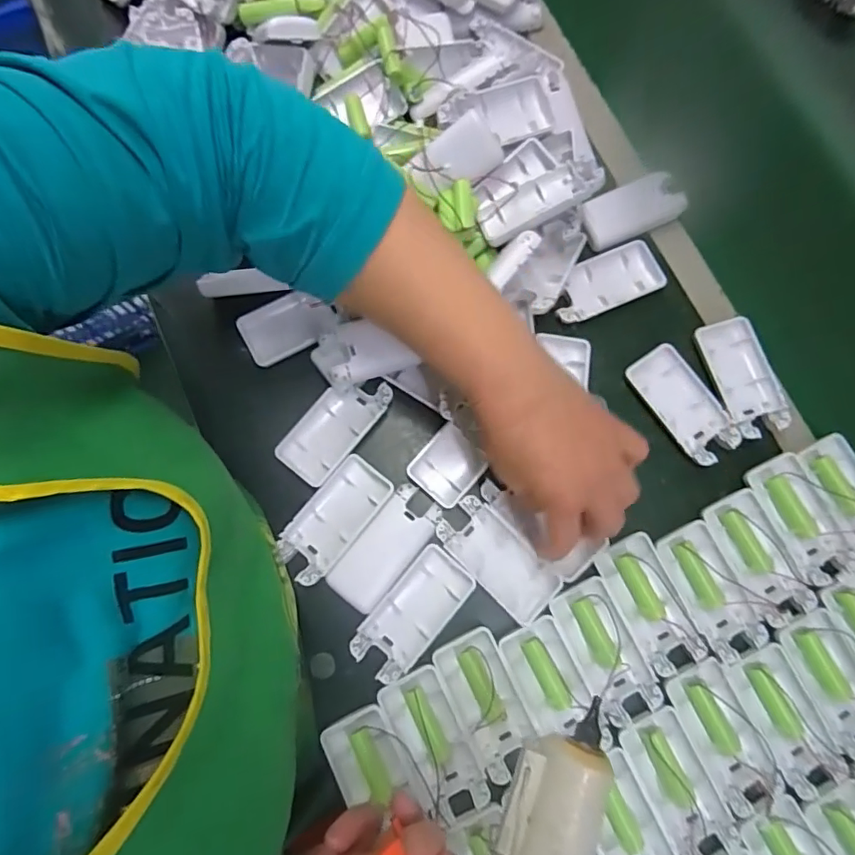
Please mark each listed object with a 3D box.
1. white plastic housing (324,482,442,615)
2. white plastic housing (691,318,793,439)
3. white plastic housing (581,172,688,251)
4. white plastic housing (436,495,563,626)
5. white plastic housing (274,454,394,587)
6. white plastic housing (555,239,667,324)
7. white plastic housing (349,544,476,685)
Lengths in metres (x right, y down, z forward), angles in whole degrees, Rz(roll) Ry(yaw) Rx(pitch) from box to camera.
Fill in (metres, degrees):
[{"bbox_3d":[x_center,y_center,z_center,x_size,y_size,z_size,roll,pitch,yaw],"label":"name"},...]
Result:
[{"bbox_3d":[-0.030,0.089,0.384,0.041,0.009,0.091,38,81,7],"label":"white plastic housing"},{"bbox_3d":[0.251,-0.040,0.415,0.048,0.012,0.093,-16,79,-3],"label":"white plastic housing"},{"bbox_3d":[0.170,-0.184,0.434,0.093,0.014,0.044,-24,80,-5],"label":"white plastic housing"},{"bbox_3d":[0.052,0.097,0.385,0.044,0.011,0.093,-44,82,-8],"label":"white plastic housing"},{"bbox_3d":[-0.070,0.068,0.386,0.045,0.017,0.094,39,81,7],"label":"white plastic housing"},{"bbox_3d":[0.148,-0.120,0.432,0.096,0.009,0.046,-23,80,-5],"label":"white plastic housing"},{"bbox_3d":[-0.011,0.134,0.376,0.044,0.014,0.094,41,81,7],"label":"white plastic housing"}]

